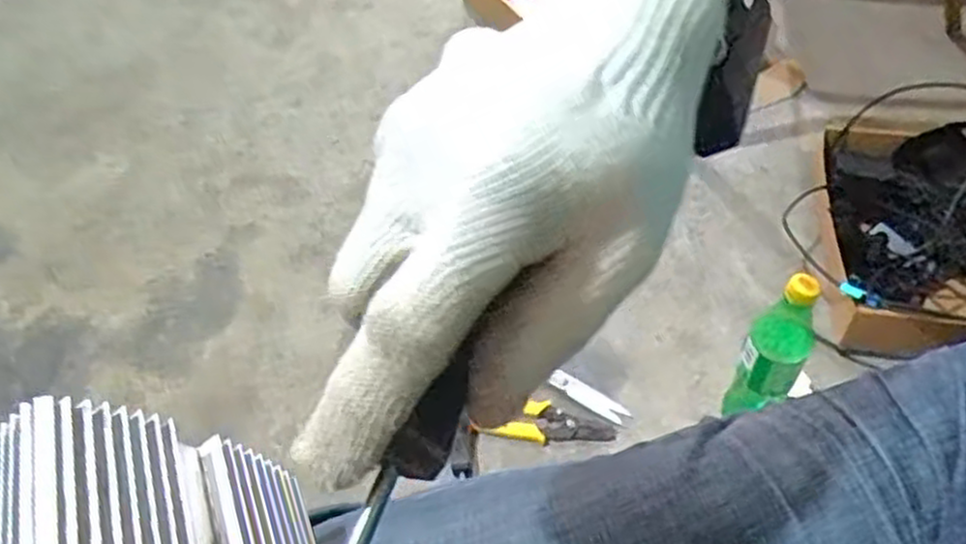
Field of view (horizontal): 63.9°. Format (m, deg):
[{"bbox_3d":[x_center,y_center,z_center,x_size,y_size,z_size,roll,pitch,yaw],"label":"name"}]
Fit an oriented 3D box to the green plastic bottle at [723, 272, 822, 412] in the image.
[{"bbox_3d":[0.307,0.099,0.833,0.066,0.223,0.067,27,54,23],"label":"green plastic bottle"}]

